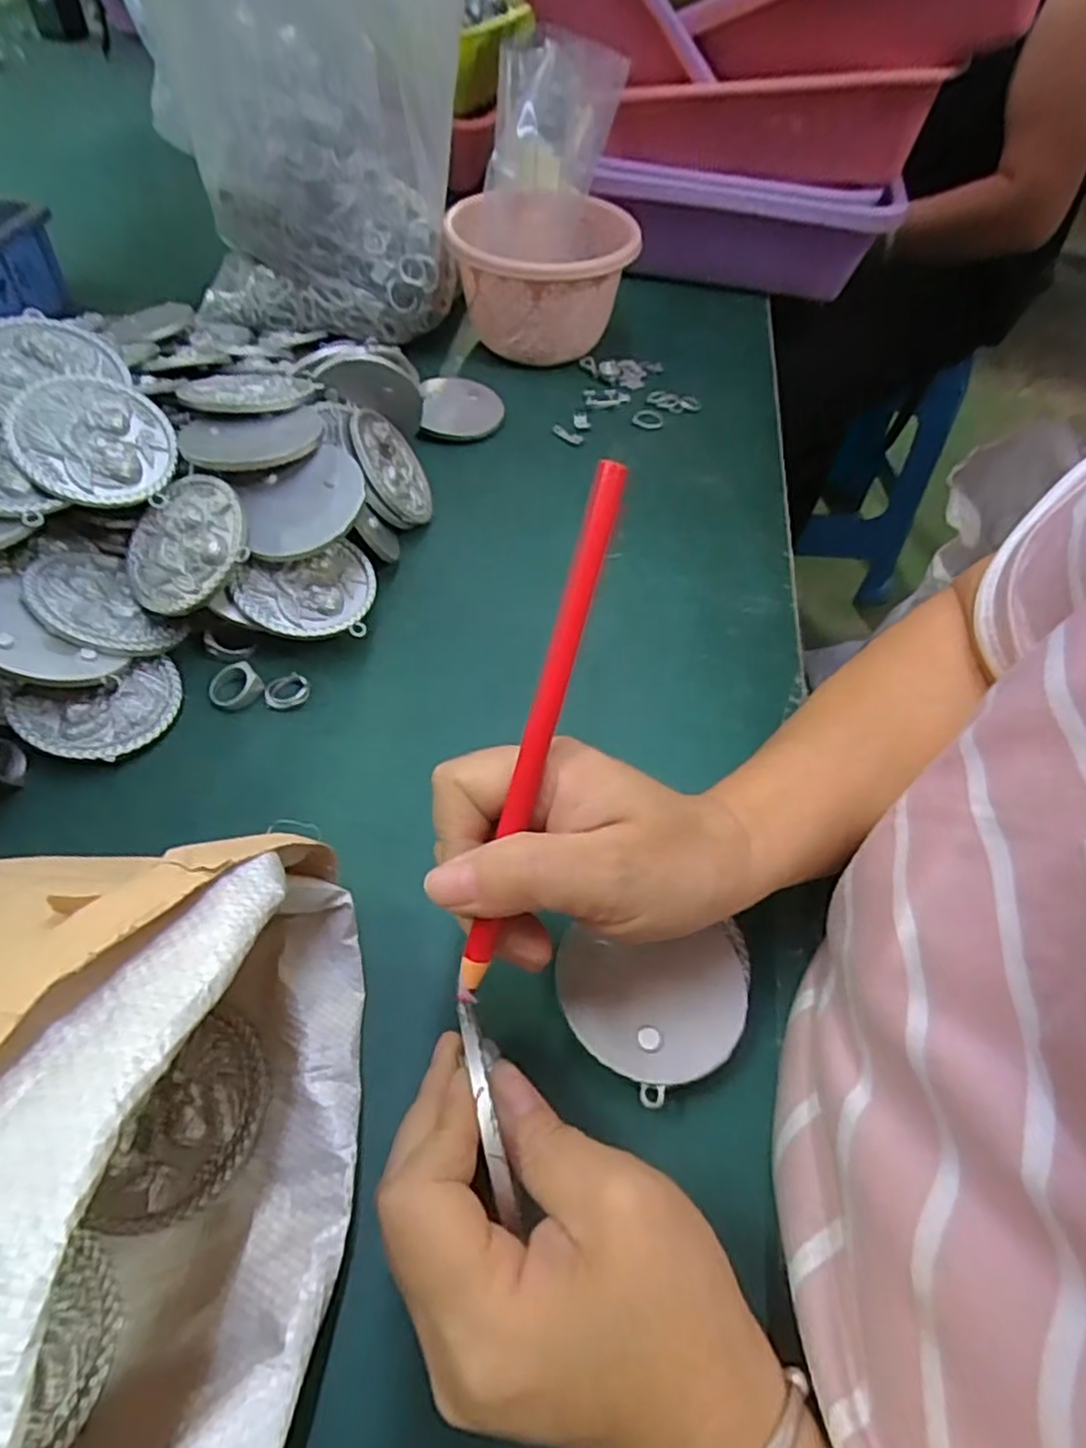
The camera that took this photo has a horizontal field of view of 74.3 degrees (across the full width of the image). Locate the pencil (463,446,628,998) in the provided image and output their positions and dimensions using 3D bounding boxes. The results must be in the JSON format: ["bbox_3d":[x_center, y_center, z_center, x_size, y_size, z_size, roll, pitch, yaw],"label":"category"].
[{"bbox_3d":[-0.002,0.004,0.218,0.009,0.014,0.165,16,94,9],"label":"pencil"}]

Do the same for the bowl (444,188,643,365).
[{"bbox_3d":[-0.001,-0.346,0.568,0.137,0.094,0.125,2,53,-2],"label":"bowl"}]

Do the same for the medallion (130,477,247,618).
[{"bbox_3d":[-0.184,-0.093,0.365,0.070,0.006,0.068,-4,77,16],"label":"medallion"}]

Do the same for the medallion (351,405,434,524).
[{"bbox_3d":[-0.094,-0.161,0.446,0.011,0.067,0.072,-19,61,24],"label":"medallion"}]

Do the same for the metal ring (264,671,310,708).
[{"bbox_3d":[-0.134,-0.018,0.377,0.023,0.004,0.021,2,53,-2],"label":"metal ring"}]

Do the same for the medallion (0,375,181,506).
[{"bbox_3d":[-0.228,-0.146,0.366,0.071,0.008,0.075,-15,81,-32],"label":"medallion"}]

